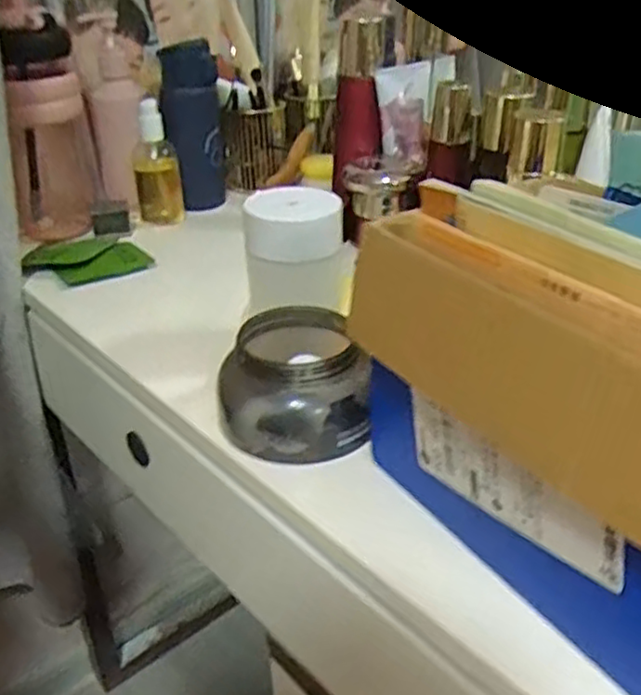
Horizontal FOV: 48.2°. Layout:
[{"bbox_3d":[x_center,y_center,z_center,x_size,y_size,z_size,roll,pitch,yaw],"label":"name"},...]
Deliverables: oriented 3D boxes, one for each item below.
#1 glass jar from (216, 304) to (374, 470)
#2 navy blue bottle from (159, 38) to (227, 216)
[{"bbox_3d":[-0.019,0.020,0.466,0.091,0.077,0.091,-1,30,0],"label":"glass jar"},{"bbox_3d":[-0.140,-0.243,0.796,0.061,0.175,0.054,-4,30,-5],"label":"navy blue bottle"}]

